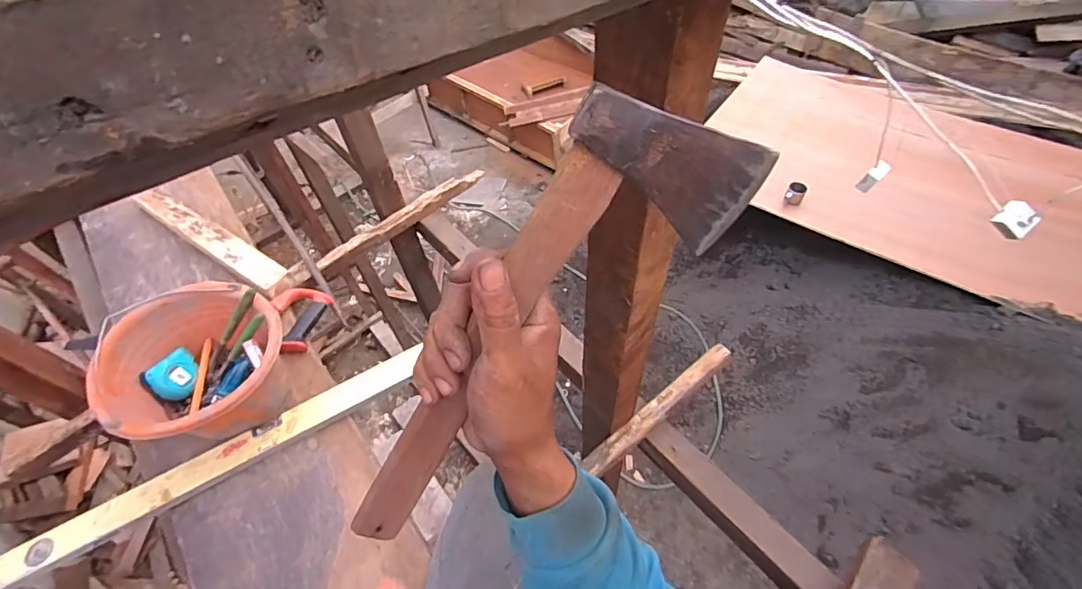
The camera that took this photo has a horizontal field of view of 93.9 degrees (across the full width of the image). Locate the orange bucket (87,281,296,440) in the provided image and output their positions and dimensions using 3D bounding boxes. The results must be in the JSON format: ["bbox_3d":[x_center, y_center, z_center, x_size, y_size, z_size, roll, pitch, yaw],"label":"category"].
[{"bbox_3d":[-0.529,0.121,0.811,0.247,0.164,0.246,-2,54,3],"label":"orange bucket"}]

